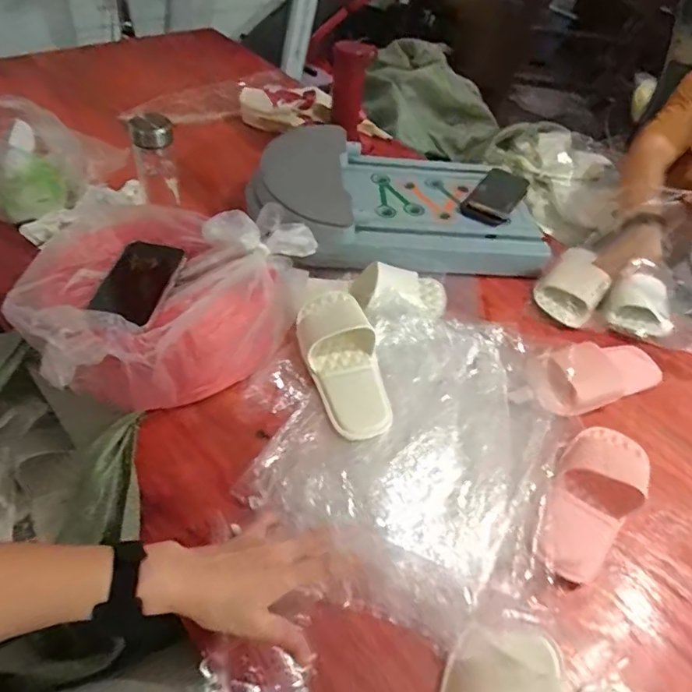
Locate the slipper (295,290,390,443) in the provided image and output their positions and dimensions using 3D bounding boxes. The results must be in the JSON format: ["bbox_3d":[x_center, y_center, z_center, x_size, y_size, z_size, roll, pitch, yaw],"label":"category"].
[{"bbox_3d":[-0.003,0.013,0.719,0.097,0.051,0.241,-9,49,-16],"label":"slipper"}]

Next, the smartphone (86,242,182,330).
[{"bbox_3d":[-0.263,-0.084,0.655,0.076,0.013,0.163,14,45,-6],"label":"smartphone"}]

